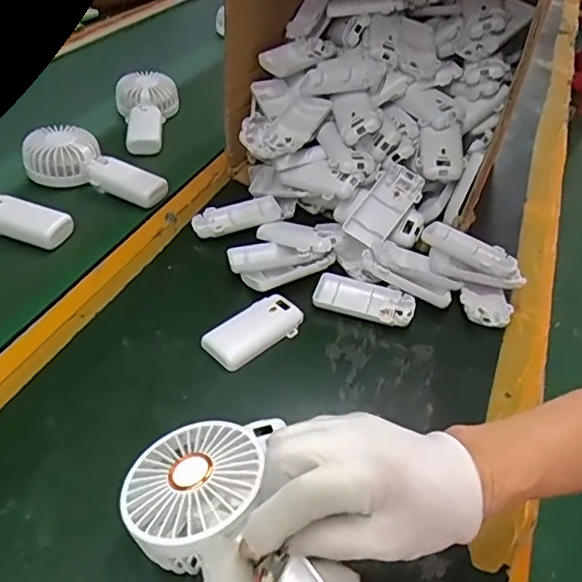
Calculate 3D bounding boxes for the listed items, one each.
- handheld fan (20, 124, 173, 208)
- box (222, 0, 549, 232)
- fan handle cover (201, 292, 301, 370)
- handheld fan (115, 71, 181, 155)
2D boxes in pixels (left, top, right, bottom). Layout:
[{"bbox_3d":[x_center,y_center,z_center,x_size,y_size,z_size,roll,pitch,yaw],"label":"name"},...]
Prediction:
[{"bbox_3d":[-0.231,-0.144,0.656,0.177,0.041,0.075,27,46,21],"label":"handheld fan"},{"bbox_3d":[0.137,-0.341,0.670,0.297,0.304,0.448,18,43,15],"label":"box"},{"bbox_3d":[-0.033,0.035,0.511,0.091,0.015,0.046,-30,54,-33],"label":"fan handle cover"},{"bbox_3d":[-0.200,-0.254,0.787,0.089,0.050,0.163,-5,43,-12],"label":"handheld fan"}]

